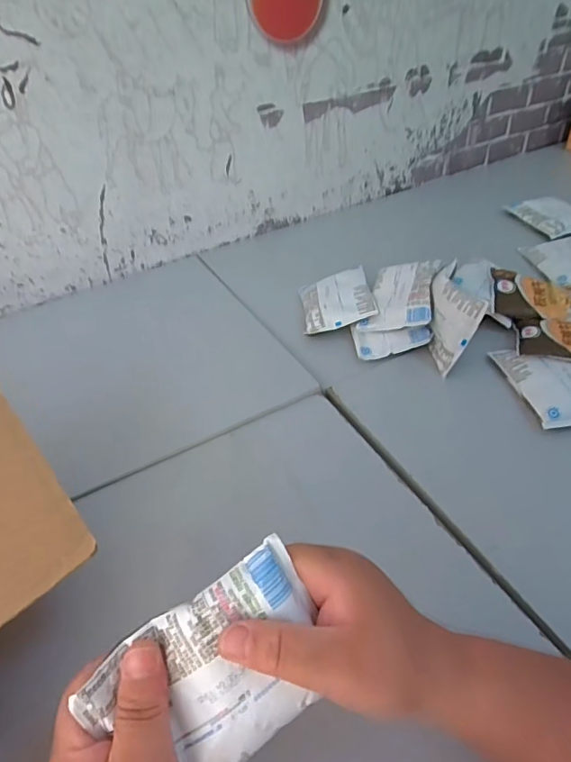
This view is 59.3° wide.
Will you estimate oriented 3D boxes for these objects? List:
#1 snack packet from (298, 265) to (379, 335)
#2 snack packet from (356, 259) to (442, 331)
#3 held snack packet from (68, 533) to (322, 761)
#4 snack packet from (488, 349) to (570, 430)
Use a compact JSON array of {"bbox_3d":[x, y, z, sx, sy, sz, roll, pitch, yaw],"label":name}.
[{"bbox_3d":[0.068,-0.113,0.679,0.093,0.014,0.114,-17,42,10],"label":"snack packet"},{"bbox_3d":[0.146,-0.110,0.637,0.089,0.012,0.104,-4,54,37],"label":"snack packet"},{"bbox_3d":[-0.031,0.149,0.254,0.116,0.014,0.082,-34,88,-12],"label":"held snack packet"},{"bbox_3d":[0.300,-0.003,0.551,0.090,0.023,0.121,-9,43,-4],"label":"snack packet"}]

